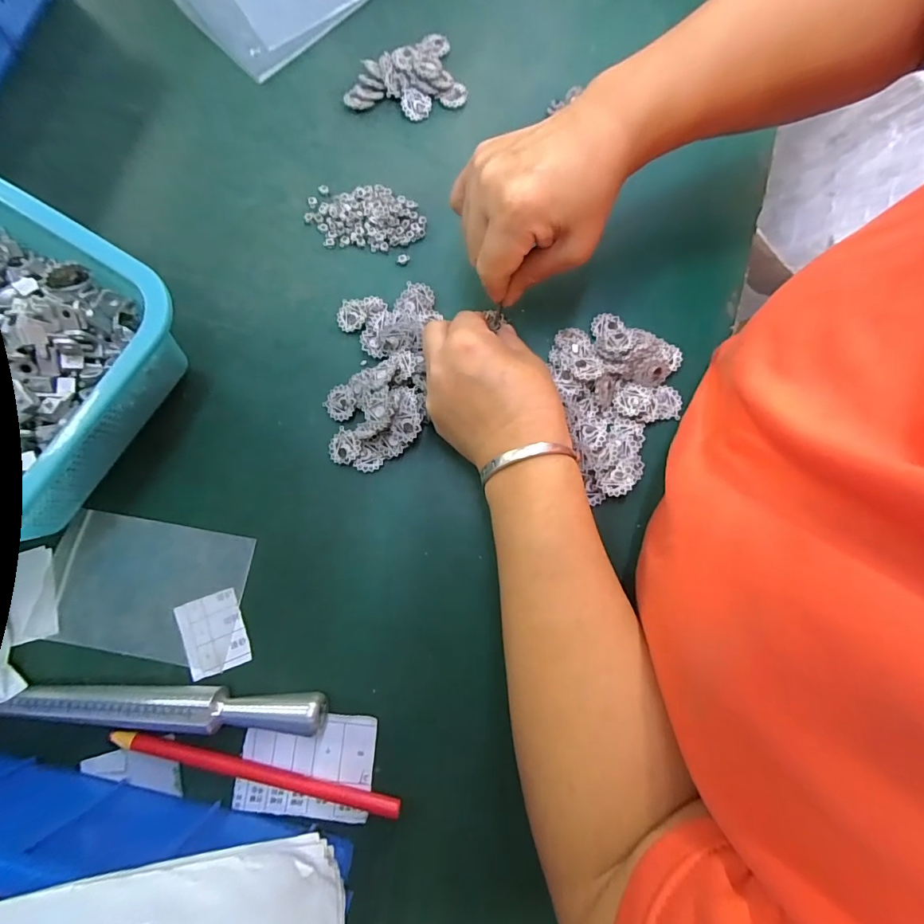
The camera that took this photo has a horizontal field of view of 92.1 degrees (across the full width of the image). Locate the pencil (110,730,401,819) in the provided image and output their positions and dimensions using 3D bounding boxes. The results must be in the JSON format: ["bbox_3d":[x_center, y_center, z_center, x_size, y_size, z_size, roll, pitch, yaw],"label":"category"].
[{"bbox_3d":[-0.116,0.175,0.252,0.164,0.010,0.010,12,78,4],"label":"pencil"}]

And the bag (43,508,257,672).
[{"bbox_3d":[-0.196,0.077,0.277,0.116,0.004,0.079,10,78,1],"label":"bag"}]

